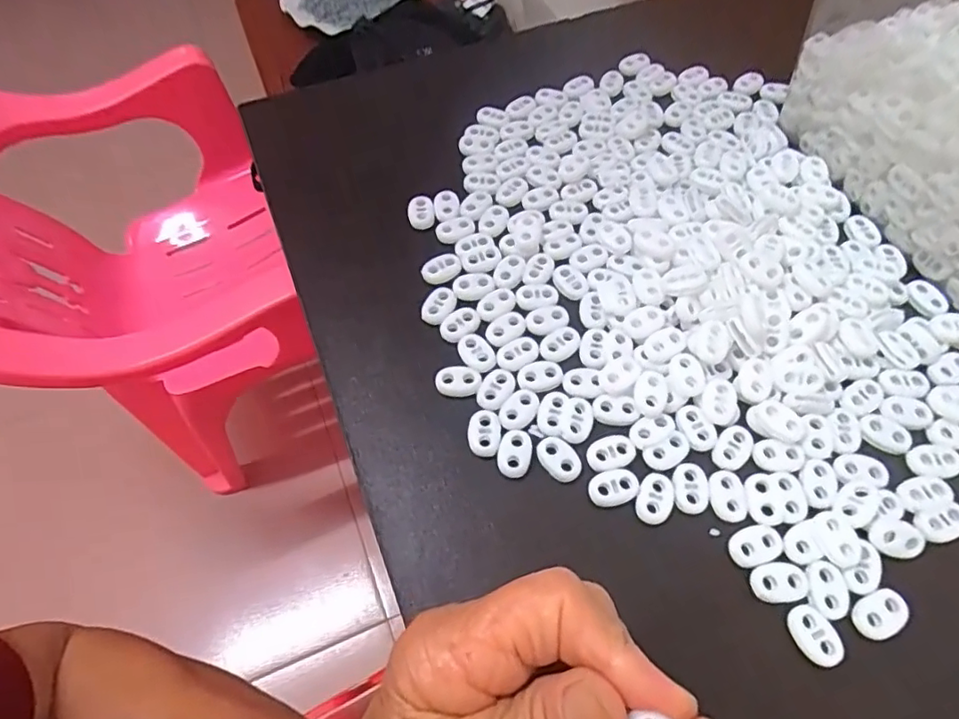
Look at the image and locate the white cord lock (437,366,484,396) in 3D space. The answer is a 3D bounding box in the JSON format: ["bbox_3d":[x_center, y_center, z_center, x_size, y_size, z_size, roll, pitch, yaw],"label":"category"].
[{"bbox_3d":[-0.010,0.010,0.287,0.022,0.004,0.015,-5,62,-1],"label":"white cord lock"}]

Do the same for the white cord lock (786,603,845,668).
[{"bbox_3d":[0.132,0.109,0.231,0.015,0.004,0.022,-24,63,-10],"label":"white cord lock"}]

